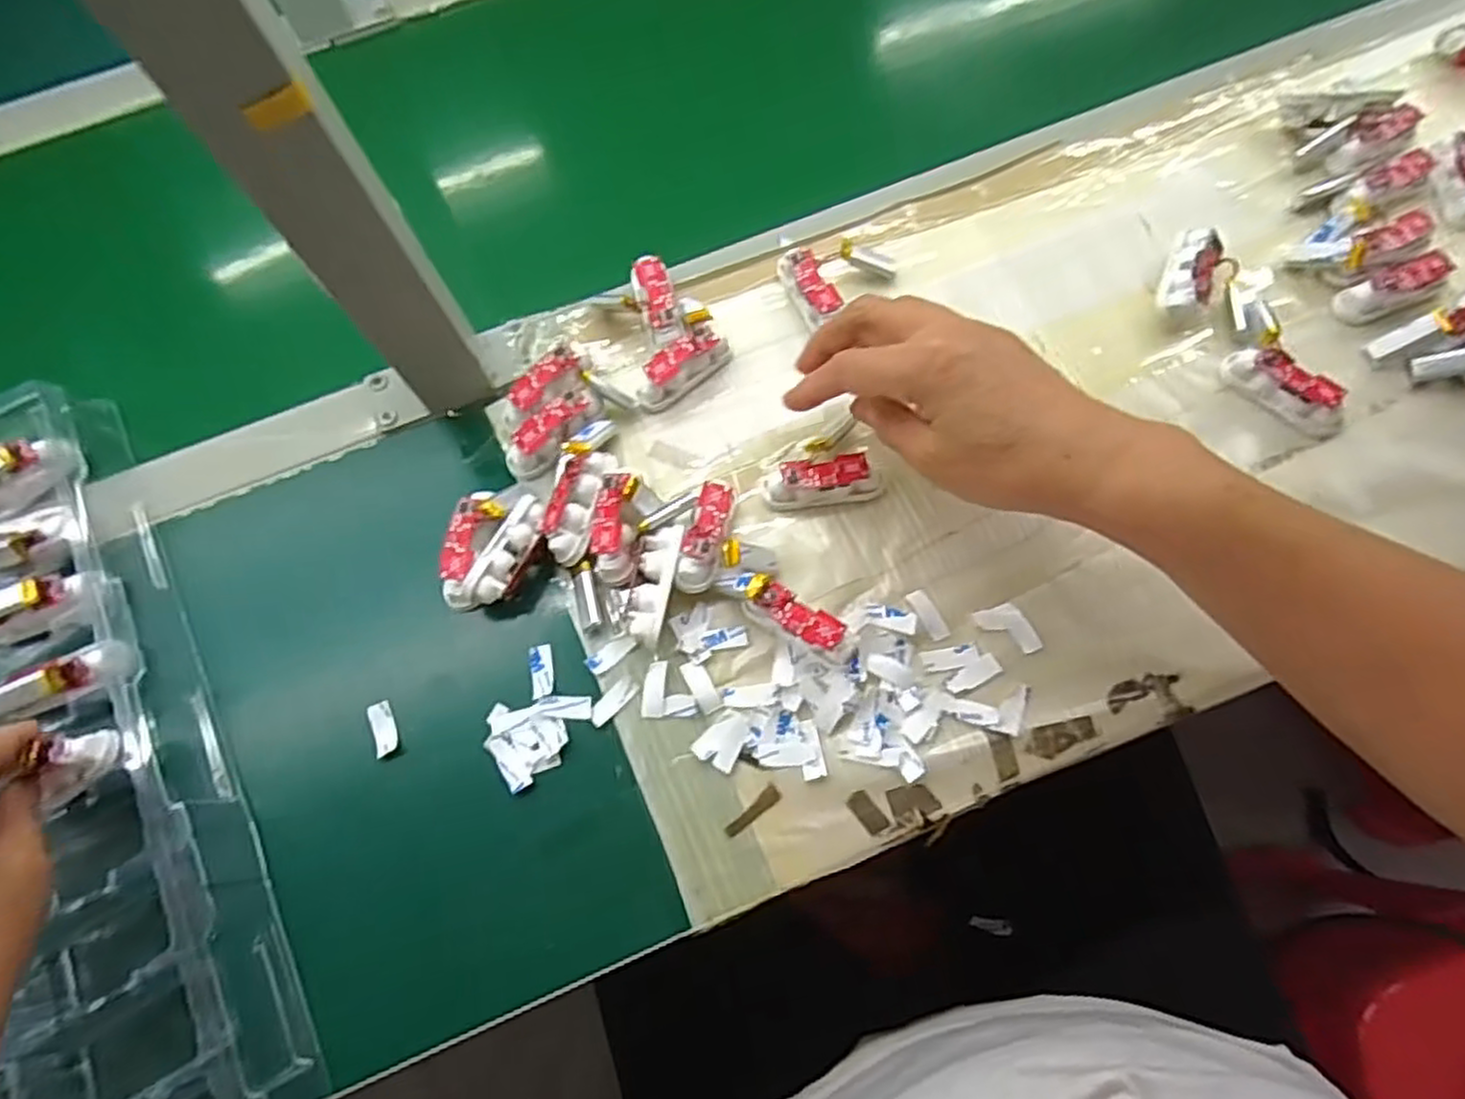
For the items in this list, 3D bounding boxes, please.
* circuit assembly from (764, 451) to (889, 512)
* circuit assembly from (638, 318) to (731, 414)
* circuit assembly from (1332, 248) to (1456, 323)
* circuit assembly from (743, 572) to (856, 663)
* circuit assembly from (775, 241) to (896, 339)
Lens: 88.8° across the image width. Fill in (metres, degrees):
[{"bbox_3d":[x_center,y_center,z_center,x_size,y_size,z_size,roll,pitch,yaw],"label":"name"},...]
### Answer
[{"bbox_3d":[0.047,-0.035,0.386,0.060,0.019,0.020,-11,69,-1],"label":"circuit assembly"},{"bbox_3d":[-0.028,-0.101,0.414,0.058,0.024,0.017,-38,72,-11],"label":"circuit assembly"},{"bbox_3d":[0.362,-0.144,0.409,0.056,0.022,0.019,-22,69,-6],"label":"circuit assembly"},{"bbox_3d":[0.032,0.034,0.358,0.057,0.021,0.018,33,74,14],"label":"circuit assembly"},{"bbox_3d":[0.063,-0.157,0.429,0.061,0.019,0.048,-22,69,-5],"label":"circuit assembly"}]

